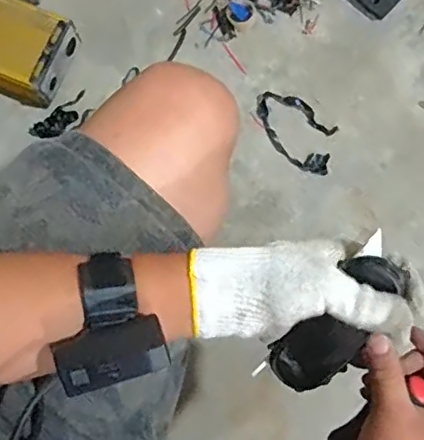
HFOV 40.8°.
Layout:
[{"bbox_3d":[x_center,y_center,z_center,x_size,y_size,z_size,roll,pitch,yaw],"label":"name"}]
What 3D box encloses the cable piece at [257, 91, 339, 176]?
[{"bbox_3d":[0.124,-0.133,0.845,0.144,0.008,0.084,39,82,7],"label":"cable piece"}]

